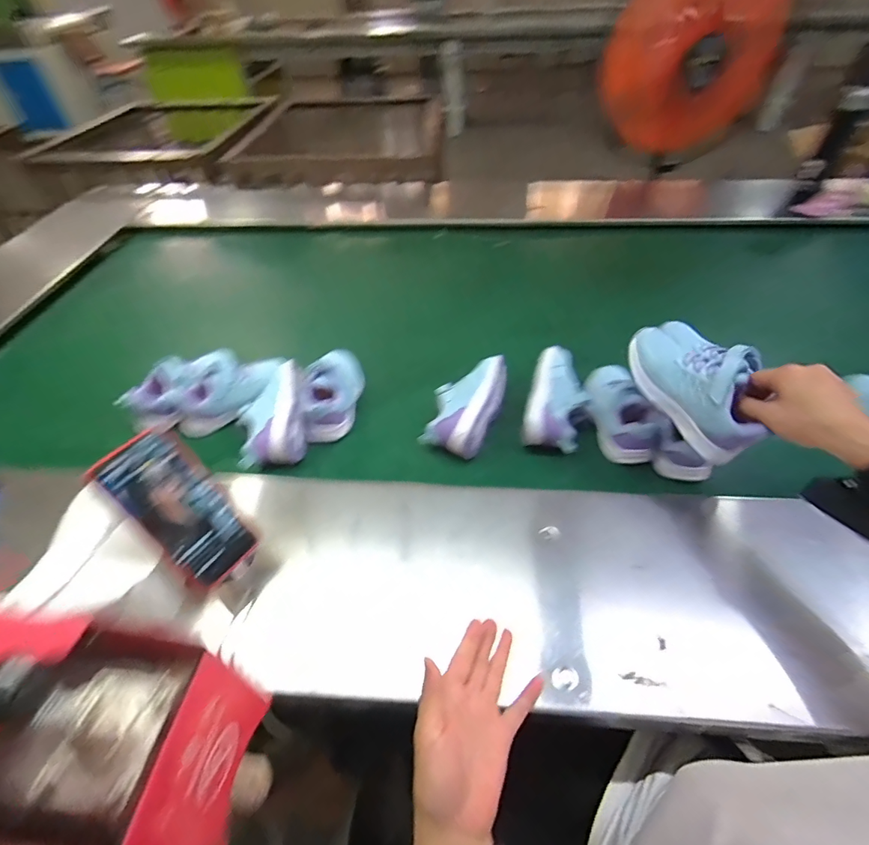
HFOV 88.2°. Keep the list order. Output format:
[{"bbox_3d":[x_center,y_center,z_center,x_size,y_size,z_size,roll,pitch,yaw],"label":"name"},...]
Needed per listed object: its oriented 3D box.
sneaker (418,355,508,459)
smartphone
[{"bbox_3d":[0.046,-0.030,0.643,0.087,0.053,0.146,14,50,15],"label":"sneaker"},{"bbox_3d":[-0.254,0.087,0.454,0.074,0.162,0.017,-44,20,-30],"label":"smartphone"}]

